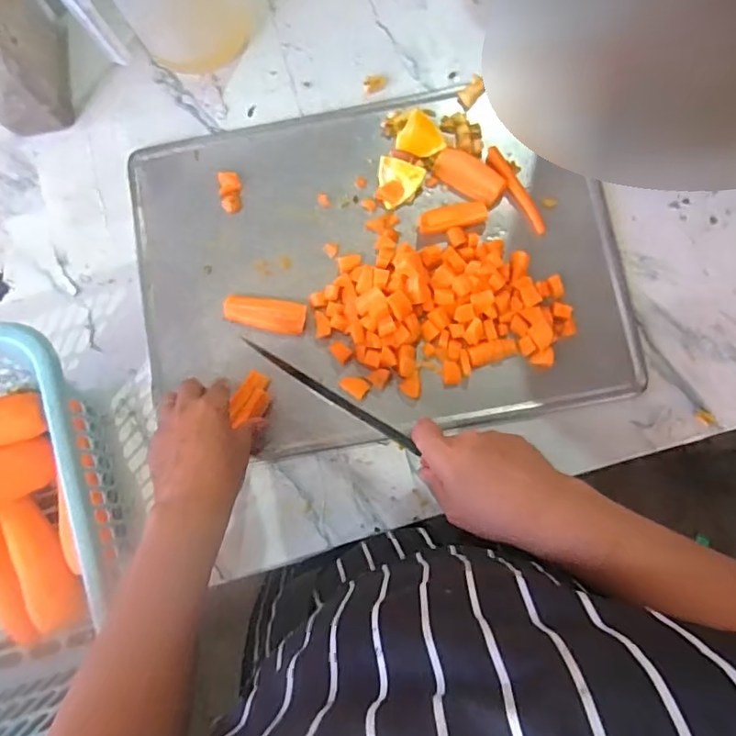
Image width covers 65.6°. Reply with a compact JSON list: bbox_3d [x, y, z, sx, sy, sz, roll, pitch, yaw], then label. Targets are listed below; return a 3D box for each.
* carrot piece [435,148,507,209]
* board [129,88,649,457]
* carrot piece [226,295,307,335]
[{"bbox_3d":[0.099,-0.186,0.553,0.071,0.011,0.033,32,86,8],"label":"carrot piece"},{"bbox_3d":[0.004,-0.099,0.542,0.448,0.022,0.325,-8,81,4],"label":"board"},{"bbox_3d":[-0.100,-0.053,0.553,0.082,0.012,0.032,11,83,6],"label":"carrot piece"}]

